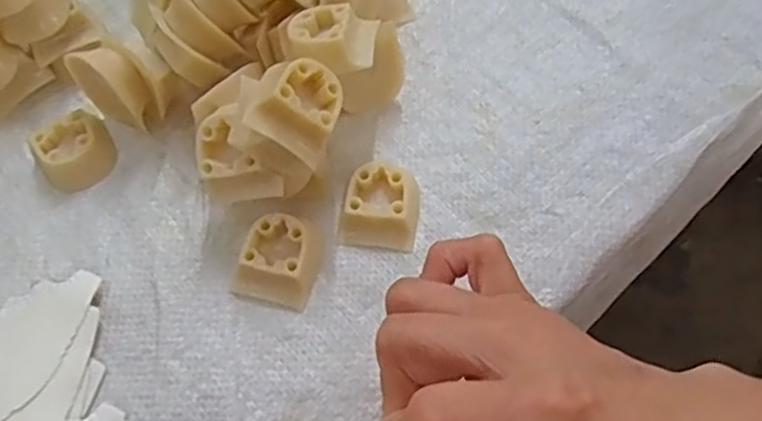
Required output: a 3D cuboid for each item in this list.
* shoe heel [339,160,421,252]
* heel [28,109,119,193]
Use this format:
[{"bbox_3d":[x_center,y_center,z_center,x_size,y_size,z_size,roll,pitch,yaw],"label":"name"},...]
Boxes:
[{"bbox_3d":[0.001,-0.002,0.336,0.037,0.016,0.039,11,68,6],"label":"shoe heel"},{"bbox_3d":[-0.160,-0.031,0.353,0.036,0.016,0.035,-28,69,-10],"label":"heel"}]

